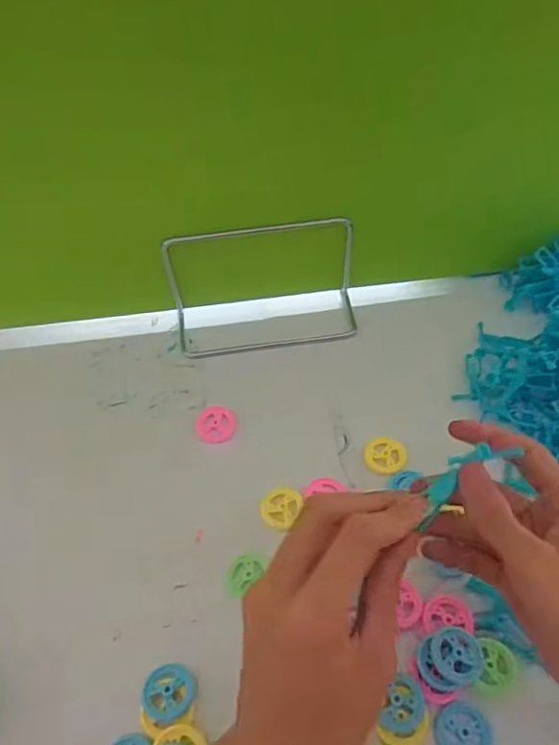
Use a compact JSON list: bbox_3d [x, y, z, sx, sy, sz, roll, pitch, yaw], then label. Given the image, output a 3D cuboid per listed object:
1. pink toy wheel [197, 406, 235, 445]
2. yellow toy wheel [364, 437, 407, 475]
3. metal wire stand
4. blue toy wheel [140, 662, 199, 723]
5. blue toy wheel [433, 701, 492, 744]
[{"bbox_3d":[-0.048,0.038,0.431,0.027,0.011,0.030,-9,54,-3],"label":"pink toy wheel"},{"bbox_3d":[0.077,0.060,0.412,0.030,0.004,0.030,-2,53,2],"label":"yellow toy wheel"},{"bbox_3d":[-0.013,-0.071,0.465,0.153,0.083,0.069,-10,54,-4],"label":"metal wire stand"},{"bbox_3d":[-0.062,0.180,0.321,0.029,0.006,0.028,-9,54,-3],"label":"blue toy wheel"},{"bbox_3d":[0.099,0.195,0.308,0.030,0.004,0.029,-2,53,2],"label":"blue toy wheel"}]

